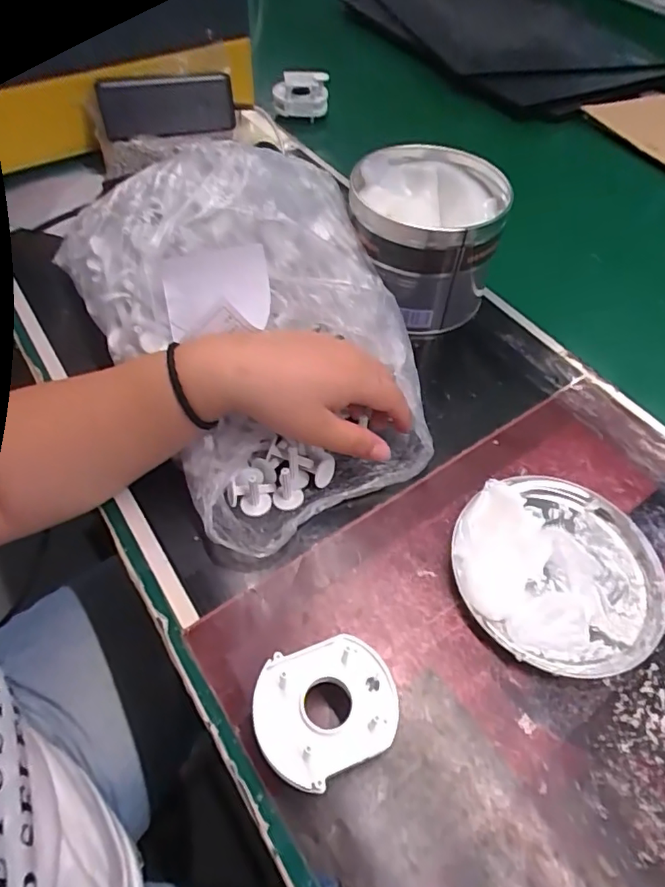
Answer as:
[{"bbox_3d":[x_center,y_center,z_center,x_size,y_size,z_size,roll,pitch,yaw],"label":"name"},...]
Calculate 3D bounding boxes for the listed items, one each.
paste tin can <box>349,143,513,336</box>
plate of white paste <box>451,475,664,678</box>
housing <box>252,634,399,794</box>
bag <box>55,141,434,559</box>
[{"bbox_3d":[0.077,-0.173,0.471,0.124,0.106,0.125,10,53,4],"label":"paste tin can"},{"bbox_3d":[0.142,0.073,0.337,0.125,0.026,0.123,2,53,-2],"label":"plate of white paste"},{"bbox_3d":[-0.004,0.137,0.279,0.071,0.028,0.060,-24,59,-20],"label":"housing"},{"bbox_3d":[-0.055,-0.091,0.389,0.197,0.125,0.283,-23,57,-21],"label":"bag"}]

